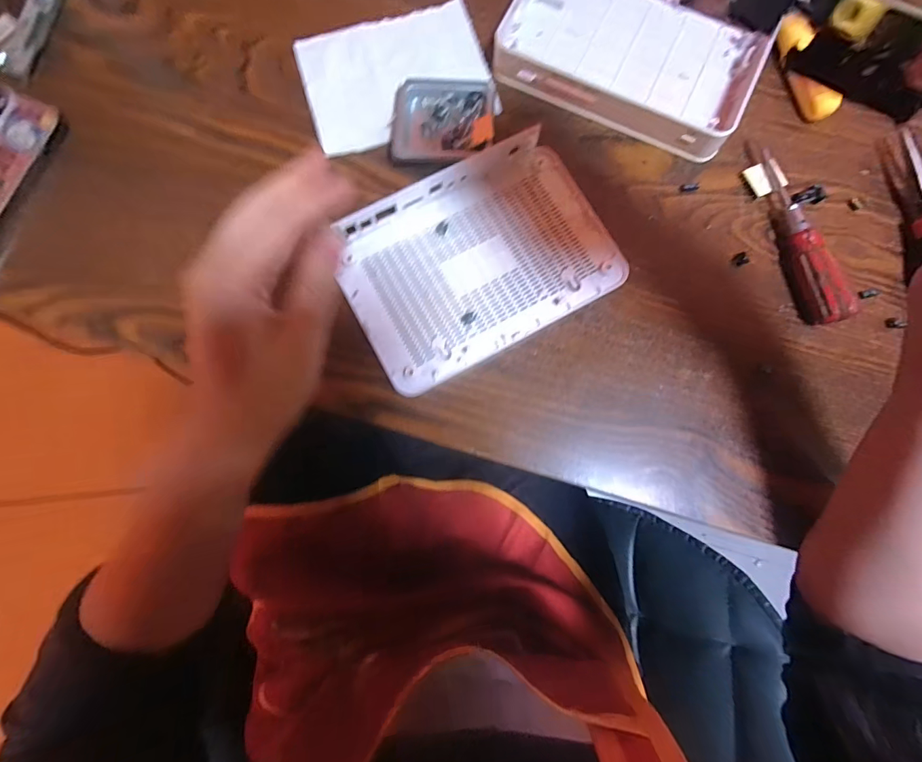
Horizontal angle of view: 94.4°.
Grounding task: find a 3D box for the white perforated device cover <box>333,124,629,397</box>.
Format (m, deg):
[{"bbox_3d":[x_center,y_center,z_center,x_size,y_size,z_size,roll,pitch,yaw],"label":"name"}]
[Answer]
[{"bbox_3d":[0.012,-0.083,0.291,0.178,0.017,0.124,-28,83,-5],"label":"white perforated device cover"}]

